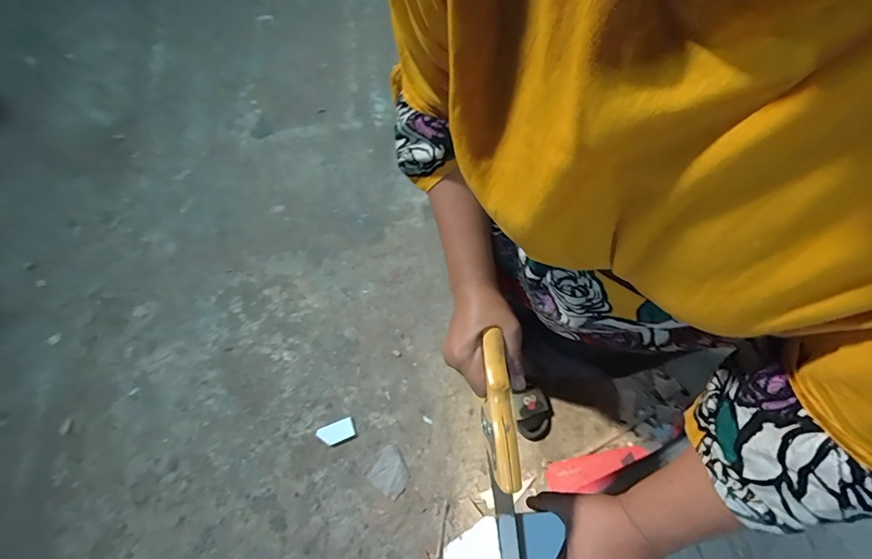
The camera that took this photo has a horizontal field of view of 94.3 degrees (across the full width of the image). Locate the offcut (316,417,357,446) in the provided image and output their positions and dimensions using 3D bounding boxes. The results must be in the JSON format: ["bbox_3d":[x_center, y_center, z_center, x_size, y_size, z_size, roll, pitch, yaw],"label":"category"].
[{"bbox_3d":[-0.279,0.428,1.127,0.099,0.019,0.053,-23,68,-10],"label":"offcut"}]

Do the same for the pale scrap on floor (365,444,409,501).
[{"bbox_3d":[-0.122,0.520,1.095,0.102,0.014,0.104,35,70,14],"label":"pale scrap on floor"}]

